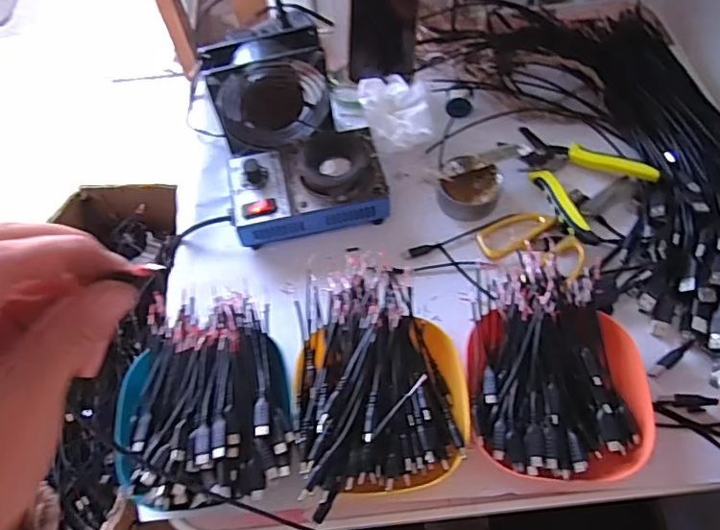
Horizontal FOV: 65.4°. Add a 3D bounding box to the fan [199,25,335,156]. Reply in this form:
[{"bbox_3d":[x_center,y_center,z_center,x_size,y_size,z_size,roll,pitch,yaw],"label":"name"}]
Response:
[{"bbox_3d":[-0.090,-0.171,0.582,0.118,0.104,0.084,-19,61,-7],"label":"fan"}]

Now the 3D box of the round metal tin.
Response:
[{"bbox_3d":[0.109,-0.075,0.563,0.059,0.027,0.060,-2,60,3],"label":"round metal tin"}]

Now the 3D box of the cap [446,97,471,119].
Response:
[{"bbox_3d":[0.111,-0.176,0.627,0.026,0.023,0.010,-8,29,19],"label":"cap"}]

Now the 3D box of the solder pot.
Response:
[{"bbox_3d":[-0.053,-0.082,0.554,0.148,0.051,0.096,-13,60,-3],"label":"solder pot"}]

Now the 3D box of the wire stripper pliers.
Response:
[{"bbox_3d":[0.205,-0.089,0.565,0.136,0.025,0.109,38,69,22],"label":"wire stripper pliers"}]

